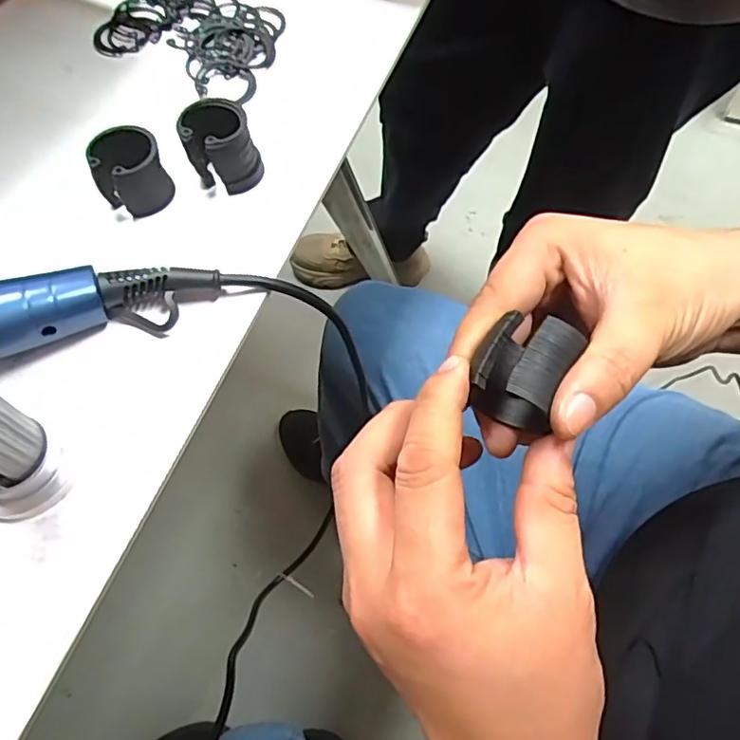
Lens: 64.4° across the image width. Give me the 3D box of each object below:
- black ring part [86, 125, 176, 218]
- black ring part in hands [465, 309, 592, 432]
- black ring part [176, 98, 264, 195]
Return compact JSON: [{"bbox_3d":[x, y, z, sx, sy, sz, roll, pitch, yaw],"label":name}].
[{"bbox_3d":[-0.129,-0.107,0.317,0.036,0.038,0.034,0,64,0],"label":"black ring part"},{"bbox_3d":[0.054,0.004,0.218,0.031,0.038,0.035,22,66,10],"label":"black ring part in hands"},{"bbox_3d":[-0.082,-0.124,0.323,0.036,0.043,0.036,0,64,0],"label":"black ring part"}]

